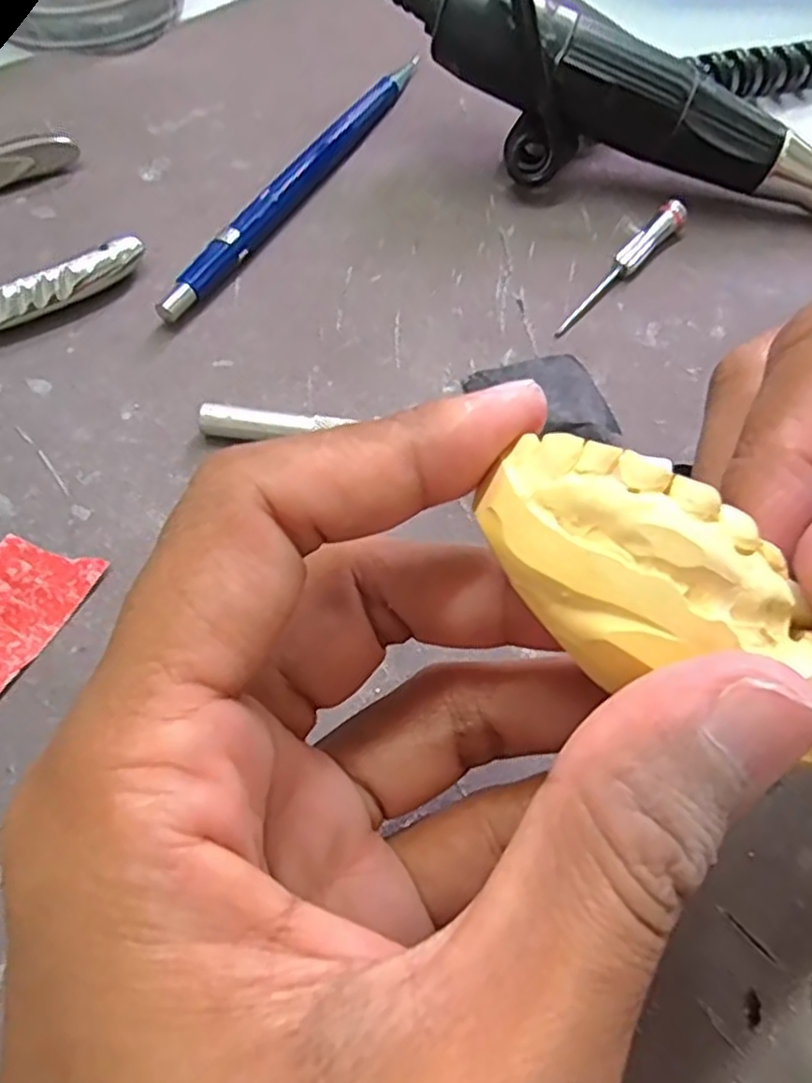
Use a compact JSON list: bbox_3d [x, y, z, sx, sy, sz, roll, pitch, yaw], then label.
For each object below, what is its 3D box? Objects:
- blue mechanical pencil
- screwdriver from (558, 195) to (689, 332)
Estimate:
[{"bbox_3d":[-0.031,-0.112,0.221,0.008,0.011,0.133,27,65,10],"label":"blue mechanical pencil"},{"bbox_3d":[0.063,-0.079,0.209,0.008,0.010,0.058,37,67,15],"label":"screwdriver"}]

